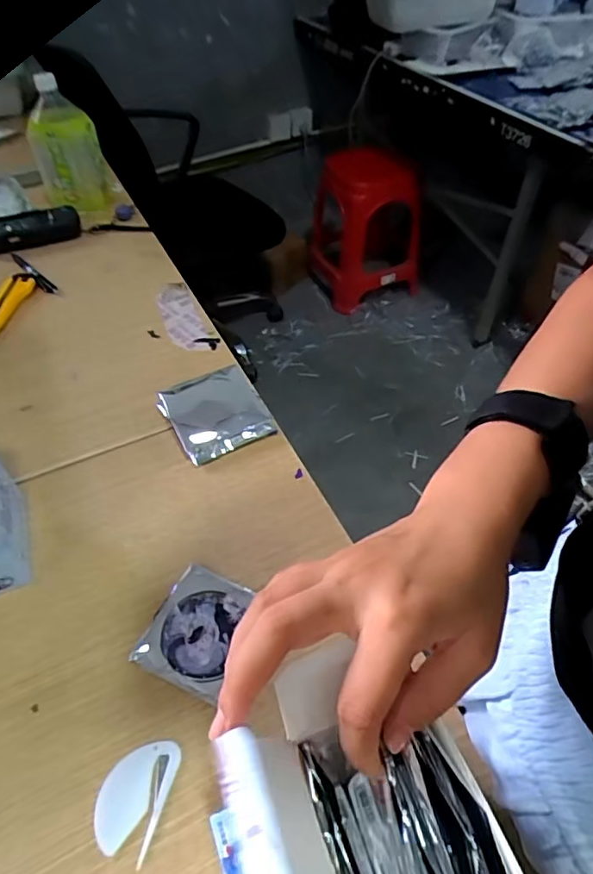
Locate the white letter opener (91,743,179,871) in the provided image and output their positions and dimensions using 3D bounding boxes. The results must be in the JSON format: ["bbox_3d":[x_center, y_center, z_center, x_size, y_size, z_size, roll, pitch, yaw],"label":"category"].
[{"bbox_3d":[-0.114,0.252,0.378,0.047,0.004,0.070,12,52,12],"label":"white letter opener"}]

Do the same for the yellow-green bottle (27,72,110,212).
[{"bbox_3d":[-0.386,-0.486,0.892,0.088,0.172,0.076,19,54,18],"label":"yellow-green bottle"}]

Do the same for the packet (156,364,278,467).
[{"bbox_3d":[-0.085,-0.027,0.590,0.103,0.036,0.100,-26,54,-18],"label":"packet"}]

